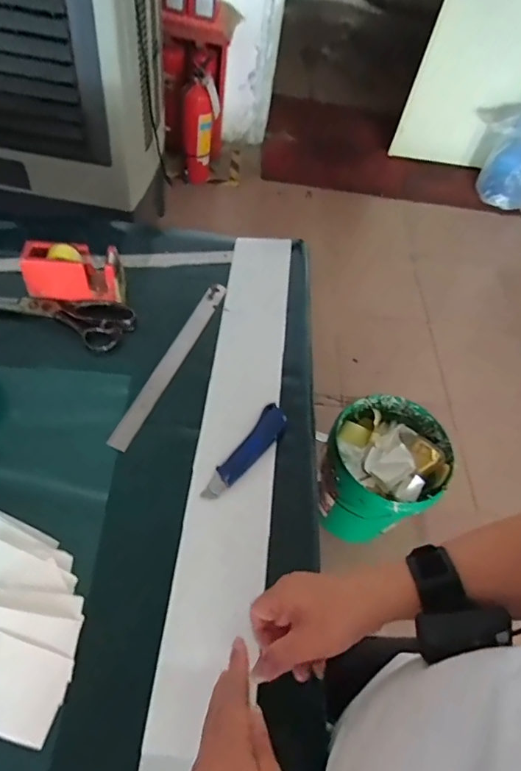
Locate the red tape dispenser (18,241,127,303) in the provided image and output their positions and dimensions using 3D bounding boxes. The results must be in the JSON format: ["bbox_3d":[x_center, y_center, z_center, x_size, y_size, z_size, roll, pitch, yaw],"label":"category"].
[{"bbox_3d":[-0.273,-0.163,0.705,0.134,0.085,0.054,2,56,-5],"label":"red tape dispenser"}]

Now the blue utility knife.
[{"bbox_3d":[-0.017,0.085,0.605,0.034,0.012,0.150,32,59,16],"label":"blue utility knife"}]

